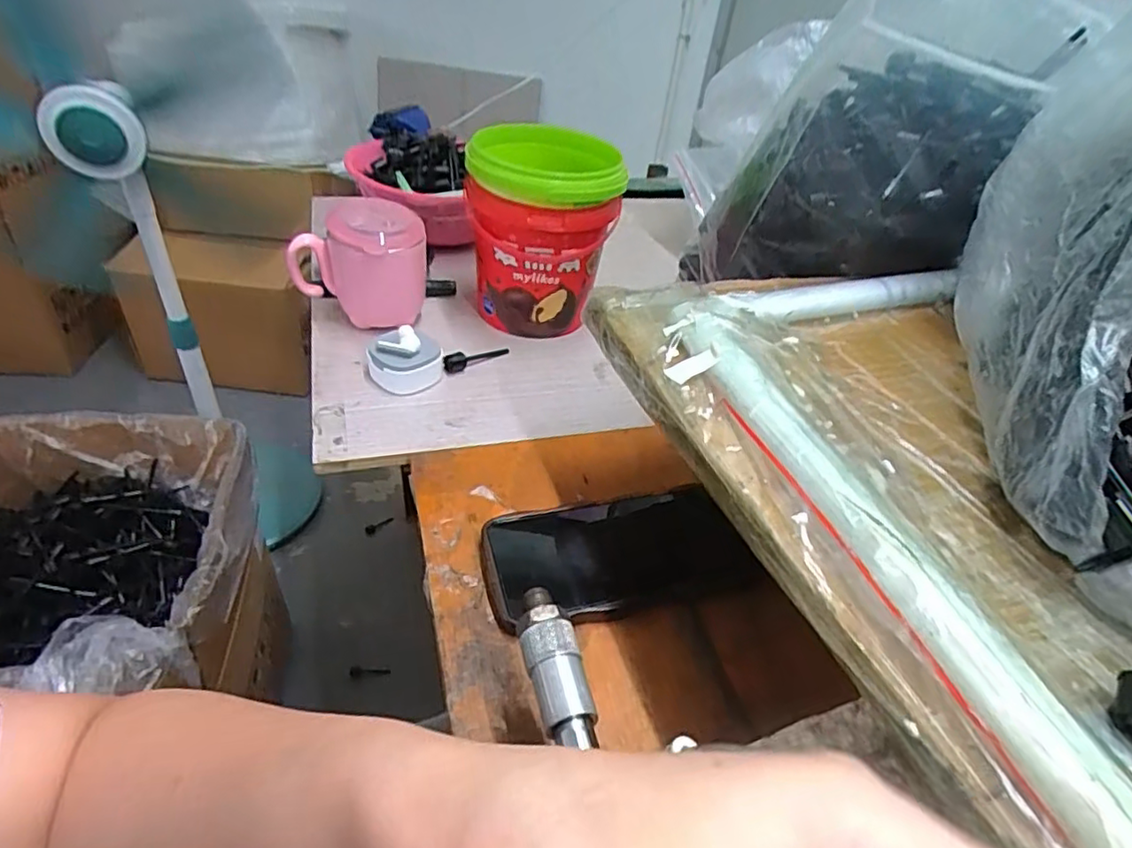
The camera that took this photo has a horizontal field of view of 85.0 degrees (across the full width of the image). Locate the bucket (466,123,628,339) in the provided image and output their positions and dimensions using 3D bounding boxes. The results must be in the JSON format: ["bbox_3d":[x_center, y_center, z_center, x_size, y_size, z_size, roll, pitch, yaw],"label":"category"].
[{"bbox_3d":[-0.024,-0.174,0.576,0.128,0.157,0.146,2,39,-7],"label":"bucket"}]

